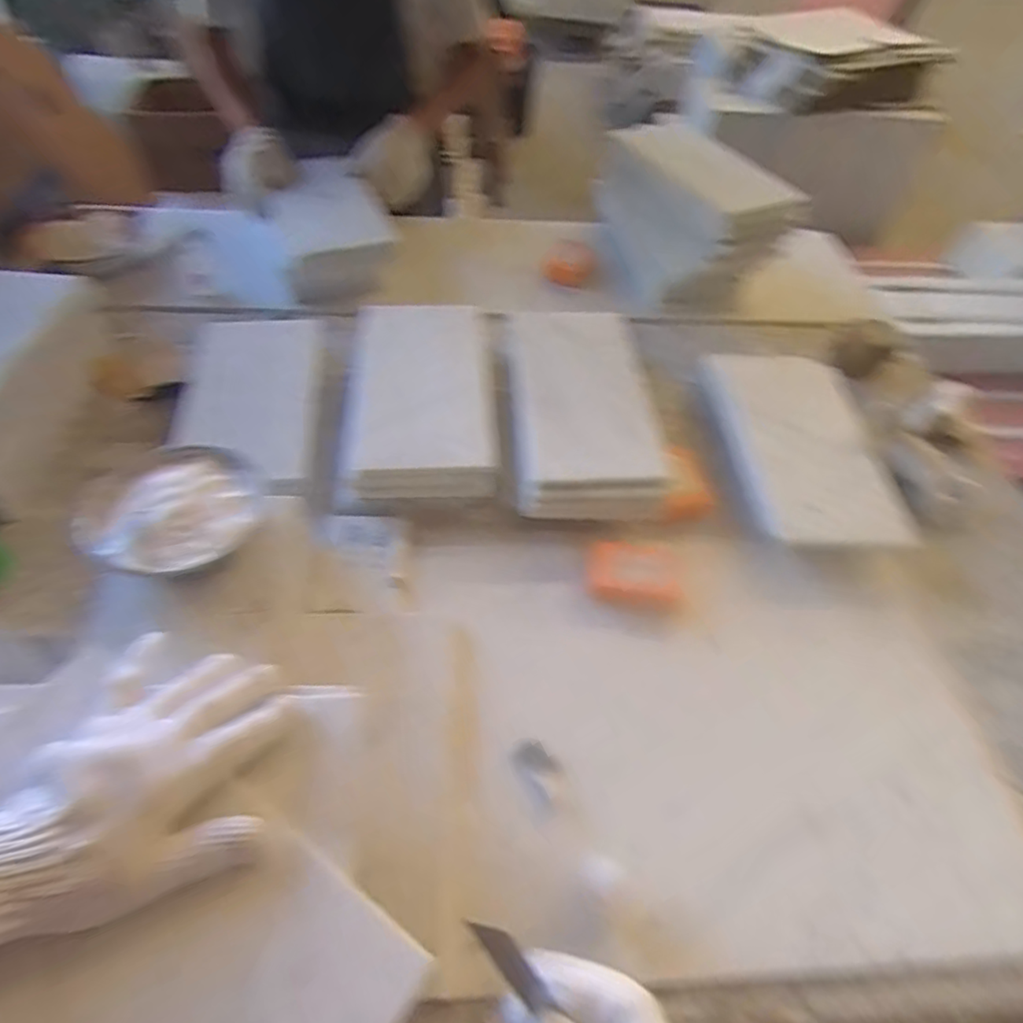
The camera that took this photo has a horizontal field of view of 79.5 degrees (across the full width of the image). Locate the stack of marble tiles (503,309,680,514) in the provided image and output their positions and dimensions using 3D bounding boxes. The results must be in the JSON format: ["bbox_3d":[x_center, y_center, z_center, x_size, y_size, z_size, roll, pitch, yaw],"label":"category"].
[{"bbox_3d":[0.083,-0.129,0.774,0.172,0.072,0.330,-1,52,-7],"label":"stack of marble tiles"}]

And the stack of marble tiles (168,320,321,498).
[{"bbox_3d":[-0.362,-0.181,0.862,0.169,0.023,0.252,5,63,-8],"label":"stack of marble tiles"}]

